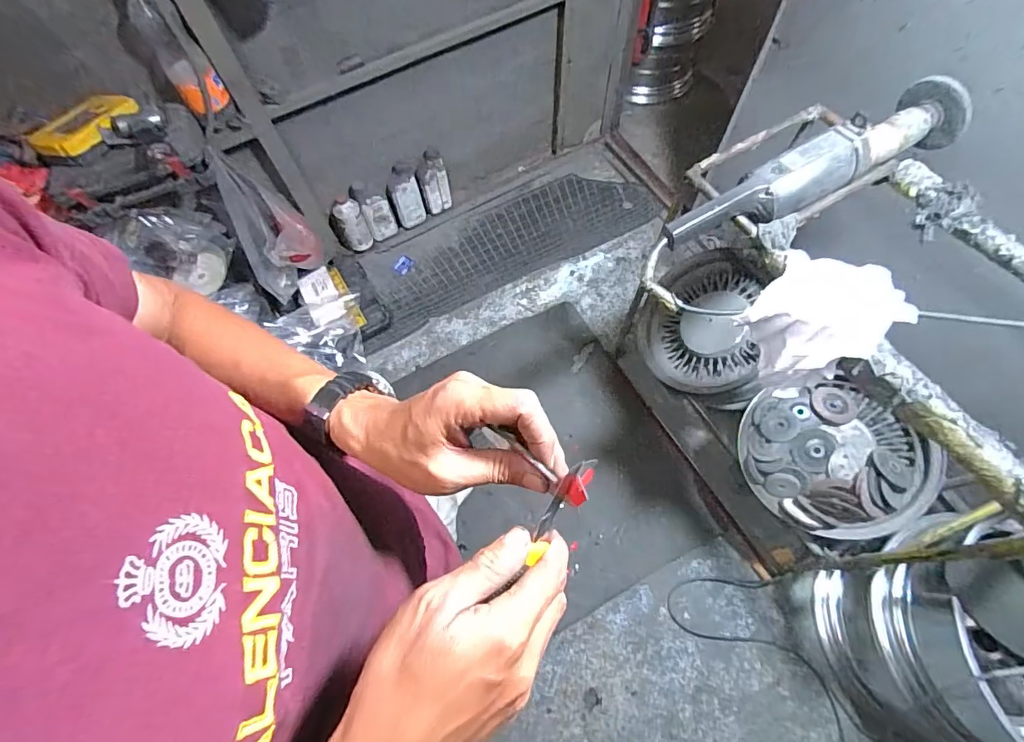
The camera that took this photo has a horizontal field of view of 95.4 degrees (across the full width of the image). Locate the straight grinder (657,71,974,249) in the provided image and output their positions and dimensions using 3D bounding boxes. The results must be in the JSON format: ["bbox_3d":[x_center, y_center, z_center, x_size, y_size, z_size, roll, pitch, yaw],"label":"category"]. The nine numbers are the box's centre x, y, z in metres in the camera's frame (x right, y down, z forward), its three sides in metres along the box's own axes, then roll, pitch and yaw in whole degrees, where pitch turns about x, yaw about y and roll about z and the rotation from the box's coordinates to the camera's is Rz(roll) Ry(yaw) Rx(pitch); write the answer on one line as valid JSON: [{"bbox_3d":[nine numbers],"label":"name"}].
[{"bbox_3d":[0.490,-0.332,0.772,0.509,0.113,0.109,-24,67,-9],"label":"straight grinder"}]

